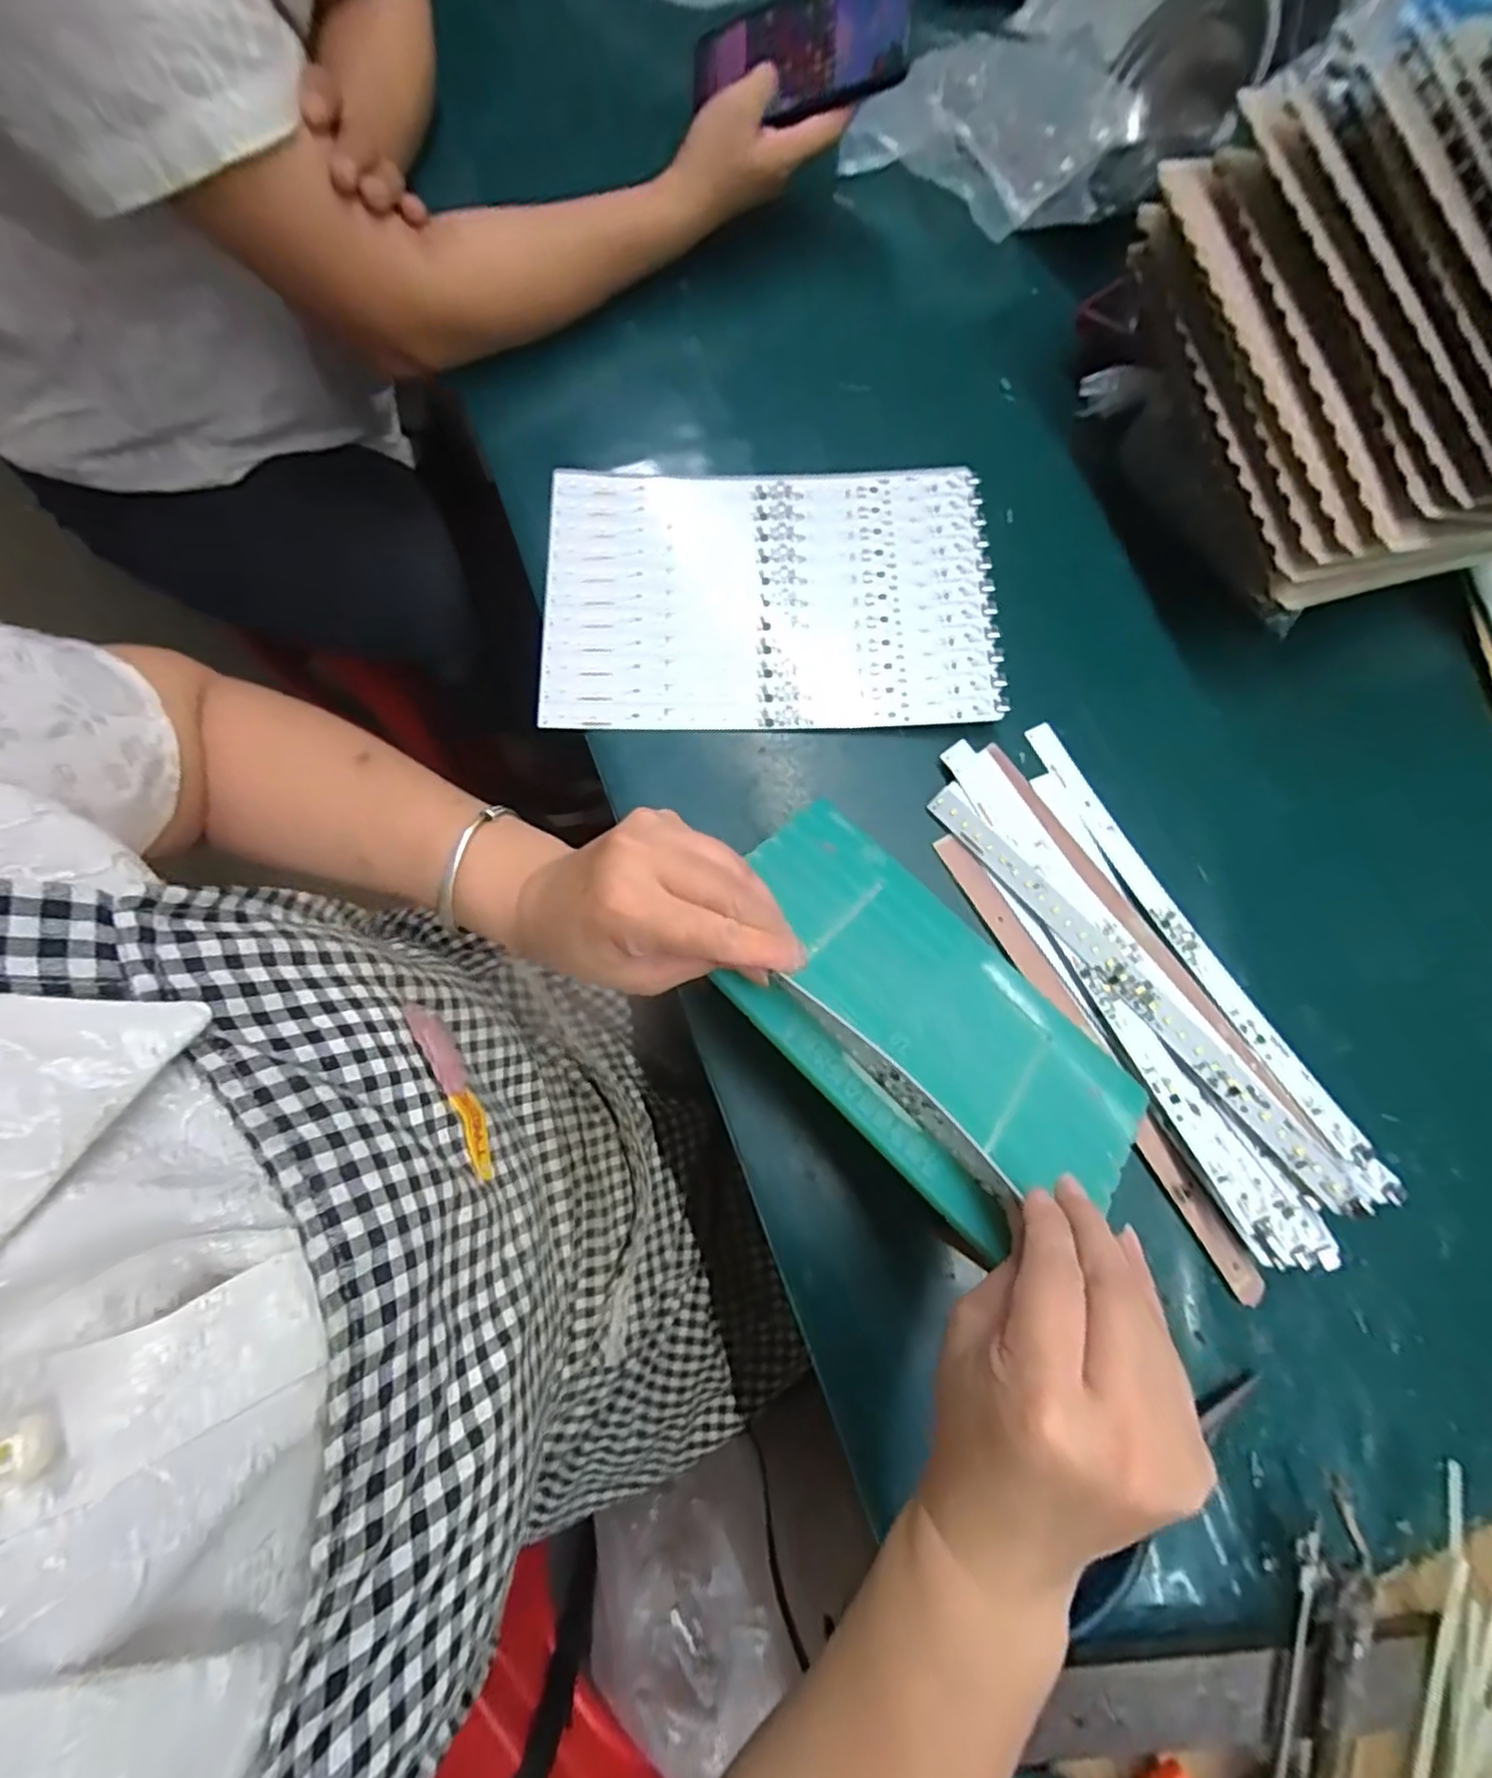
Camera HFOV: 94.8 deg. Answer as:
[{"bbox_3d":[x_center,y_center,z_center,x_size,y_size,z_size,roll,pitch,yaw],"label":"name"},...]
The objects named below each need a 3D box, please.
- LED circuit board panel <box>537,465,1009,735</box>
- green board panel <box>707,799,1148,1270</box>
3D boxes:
[{"bbox_3d":[0.014,-0.197,0.455,0.288,0.009,0.196,-1,75,0],"label":"LED circuit board panel"},{"bbox_3d":[0.092,0.058,0.338,0.231,0.025,0.145,44,51,8],"label":"green board panel"}]

